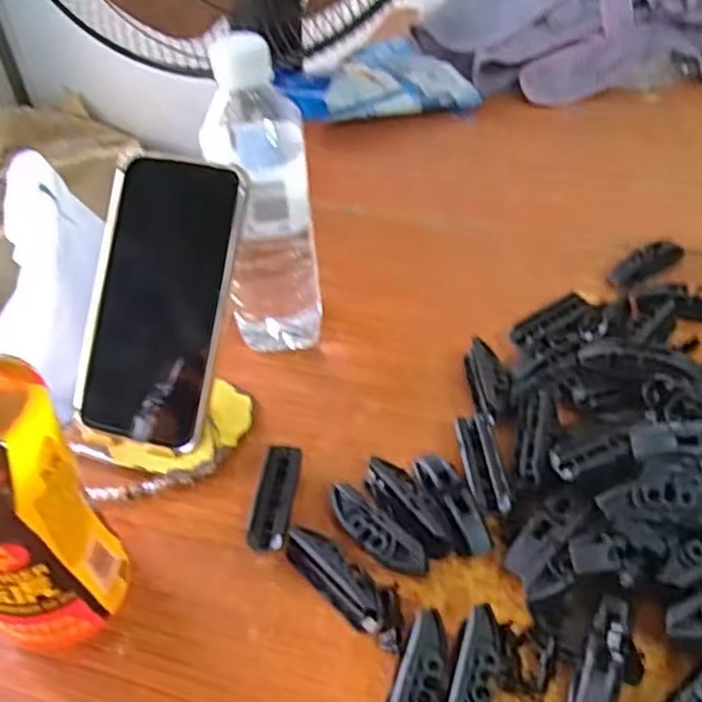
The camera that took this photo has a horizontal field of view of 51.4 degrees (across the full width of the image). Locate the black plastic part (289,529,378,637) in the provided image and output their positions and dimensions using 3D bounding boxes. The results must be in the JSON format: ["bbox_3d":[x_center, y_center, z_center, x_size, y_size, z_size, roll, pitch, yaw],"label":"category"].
[{"bbox_3d":[-0.008,0.118,0.385,0.020,0.019,0.065,-35,52,-28],"label":"black plastic part"}]

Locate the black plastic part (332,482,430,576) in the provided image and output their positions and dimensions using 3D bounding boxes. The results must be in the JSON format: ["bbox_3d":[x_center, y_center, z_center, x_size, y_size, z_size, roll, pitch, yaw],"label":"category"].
[{"bbox_3d":[0.011,0.100,0.403,0.021,0.017,0.070,-32,51,-26],"label":"black plastic part"}]

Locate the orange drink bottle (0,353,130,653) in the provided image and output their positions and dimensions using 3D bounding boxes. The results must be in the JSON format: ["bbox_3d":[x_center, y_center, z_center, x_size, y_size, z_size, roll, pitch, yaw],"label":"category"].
[{"bbox_3d":[-0.161,0.064,0.341,0.065,0.187,0.075,-32,50,-26],"label":"orange drink bottle"}]

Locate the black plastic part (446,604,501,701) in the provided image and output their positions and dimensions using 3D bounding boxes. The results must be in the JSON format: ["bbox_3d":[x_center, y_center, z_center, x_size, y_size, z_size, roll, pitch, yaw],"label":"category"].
[{"bbox_3d":[0.059,0.154,0.345,0.020,0.021,0.066,12,46,16],"label":"black plastic part"}]

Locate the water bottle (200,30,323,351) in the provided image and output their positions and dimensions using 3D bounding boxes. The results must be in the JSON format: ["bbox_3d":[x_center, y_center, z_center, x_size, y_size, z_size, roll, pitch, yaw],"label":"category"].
[{"bbox_3d":[-0.056,-0.093,0.474,0.063,0.207,0.064,-9,44,-5],"label":"water bottle"}]

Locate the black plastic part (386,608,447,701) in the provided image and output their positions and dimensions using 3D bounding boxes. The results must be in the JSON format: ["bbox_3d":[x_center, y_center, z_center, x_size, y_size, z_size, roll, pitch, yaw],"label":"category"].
[{"bbox_3d":[0.032,0.157,0.343,0.020,0.021,0.071,13,47,17],"label":"black plastic part"}]

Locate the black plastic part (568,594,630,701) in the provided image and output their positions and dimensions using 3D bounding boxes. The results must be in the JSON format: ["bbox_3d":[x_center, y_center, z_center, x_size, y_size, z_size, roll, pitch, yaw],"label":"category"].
[{"bbox_3d":[0.119,0.143,0.342,0.019,0.018,0.059,14,61,23],"label":"black plastic part"}]

